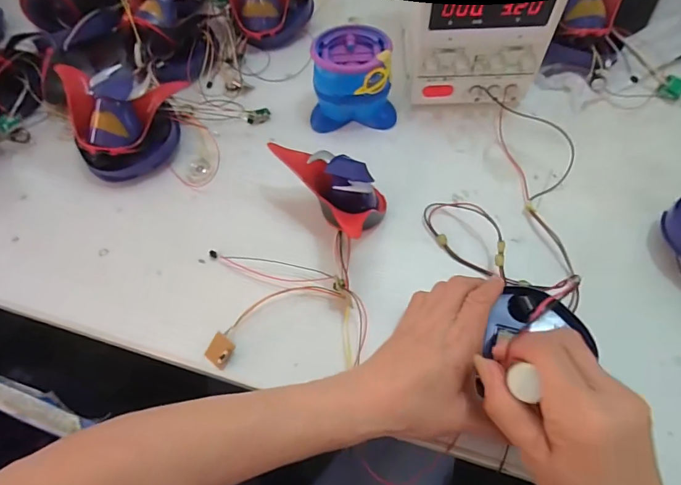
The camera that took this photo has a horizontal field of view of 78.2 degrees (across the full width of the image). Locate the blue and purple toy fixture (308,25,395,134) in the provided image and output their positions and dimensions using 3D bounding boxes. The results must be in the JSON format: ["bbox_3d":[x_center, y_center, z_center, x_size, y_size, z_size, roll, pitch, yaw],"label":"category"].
[{"bbox_3d":[0.013,-0.175,0.453,0.088,0.079,0.069,-2,61,2],"label":"blue and purple toy fixture"}]

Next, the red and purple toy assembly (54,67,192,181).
[{"bbox_3d":[-0.229,-0.129,0.441,0.109,0.073,0.110,-9,61,-2],"label":"red and purple toy assembly"}]

